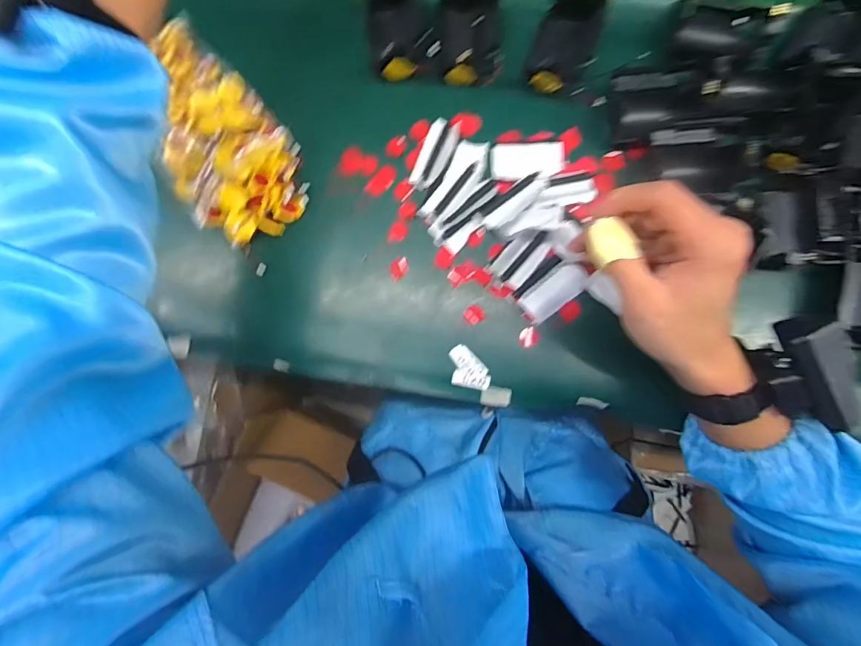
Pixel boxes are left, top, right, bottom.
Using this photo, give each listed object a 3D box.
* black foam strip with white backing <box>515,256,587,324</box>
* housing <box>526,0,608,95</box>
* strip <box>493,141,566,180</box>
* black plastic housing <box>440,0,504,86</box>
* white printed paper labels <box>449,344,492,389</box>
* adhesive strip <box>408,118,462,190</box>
[{"bbox_3d":[0.099,-0.030,0.360,0.056,0.007,0.038,-38,83,1],"label":"black foam strip with white backing"},{"bbox_3d":[0.111,-0.231,0.361,0.051,0.036,0.076,14,86,6],"label":"housing"},{"bbox_3d":[0.084,-0.140,0.372,0.061,0.006,0.032,-8,84,4],"label":"strip"},{"bbox_3d":[0.034,-0.248,0.368,0.050,0.035,0.076,-3,84,5],"label":"black plastic housing"},{"bbox_3d":[0.031,0.040,0.365,0.028,0.004,0.042,-44,83,0],"label":"white printed paper labels"},{"bbox_3d":[0.004,-0.148,0.379,0.028,0.004,0.062,24,87,7],"label":"adhesive strip"}]

